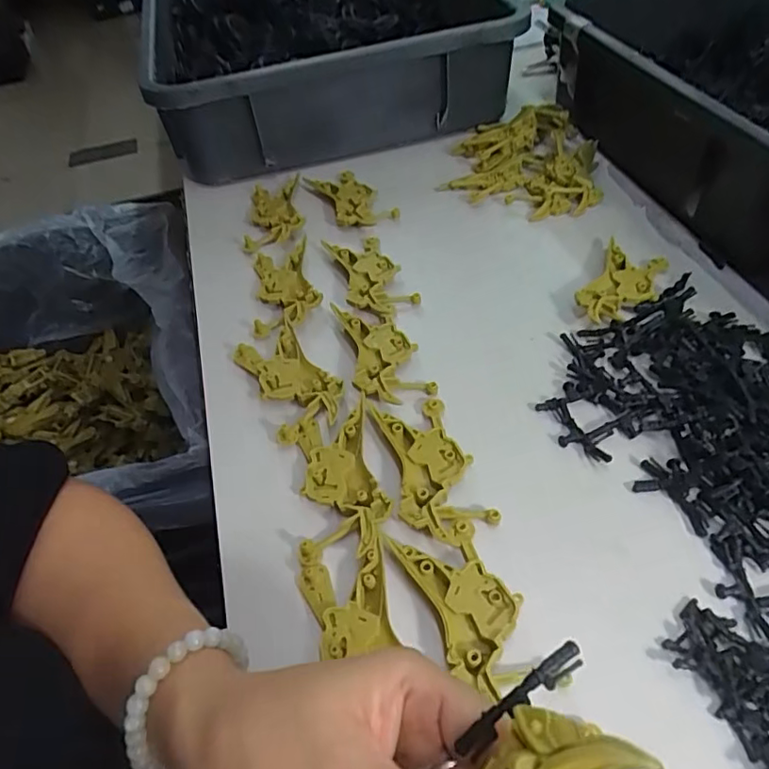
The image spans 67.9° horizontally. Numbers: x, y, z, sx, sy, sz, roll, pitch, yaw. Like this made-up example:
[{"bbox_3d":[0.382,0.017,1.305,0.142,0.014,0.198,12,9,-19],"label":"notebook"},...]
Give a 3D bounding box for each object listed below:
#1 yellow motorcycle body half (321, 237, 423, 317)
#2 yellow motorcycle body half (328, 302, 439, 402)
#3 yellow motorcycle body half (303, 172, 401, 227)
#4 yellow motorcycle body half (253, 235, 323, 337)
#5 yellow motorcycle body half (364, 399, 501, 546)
[{"bbox_3d":[-0.012,-0.087,0.448,0.048,0.012,0.094,-19,50,-10],"label":"yellow motorcycle body half"},{"bbox_3d":[-0.003,-0.025,0.397,0.047,0.011,0.101,-17,50,-8],"label":"yellow motorcycle body half"},{"bbox_3d":[-0.032,-0.171,0.518,0.048,0.014,0.097,-24,51,-14],"label":"yellow motorcycle body half"},{"bbox_3d":[-0.078,-0.079,0.445,0.051,0.015,0.093,-10,49,-2],"label":"yellow motorcycle body half"},{"bbox_3d":[0.025,0.045,0.335,0.047,0.009,0.101,-16,50,-8],"label":"yellow motorcycle body half"}]

